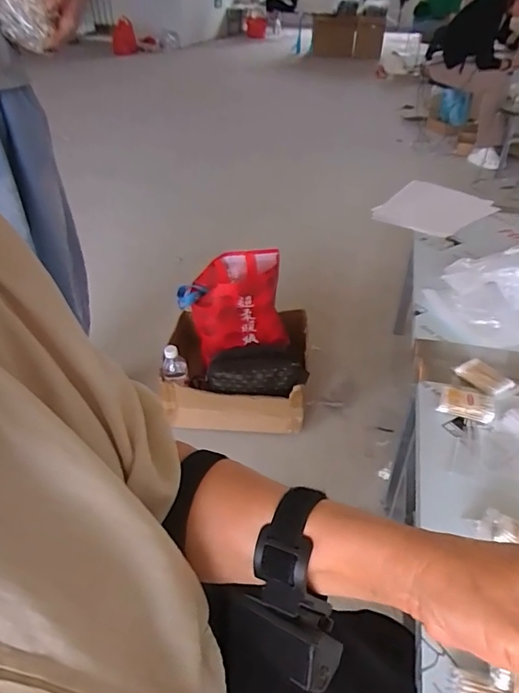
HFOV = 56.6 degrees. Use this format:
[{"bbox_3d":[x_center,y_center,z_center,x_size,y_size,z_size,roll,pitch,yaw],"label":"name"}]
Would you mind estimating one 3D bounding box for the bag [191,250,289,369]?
[{"bbox_3d":[-0.060,-0.123,1.308,0.257,0.196,0.202,-11,39,-13],"label":"bag"}]

